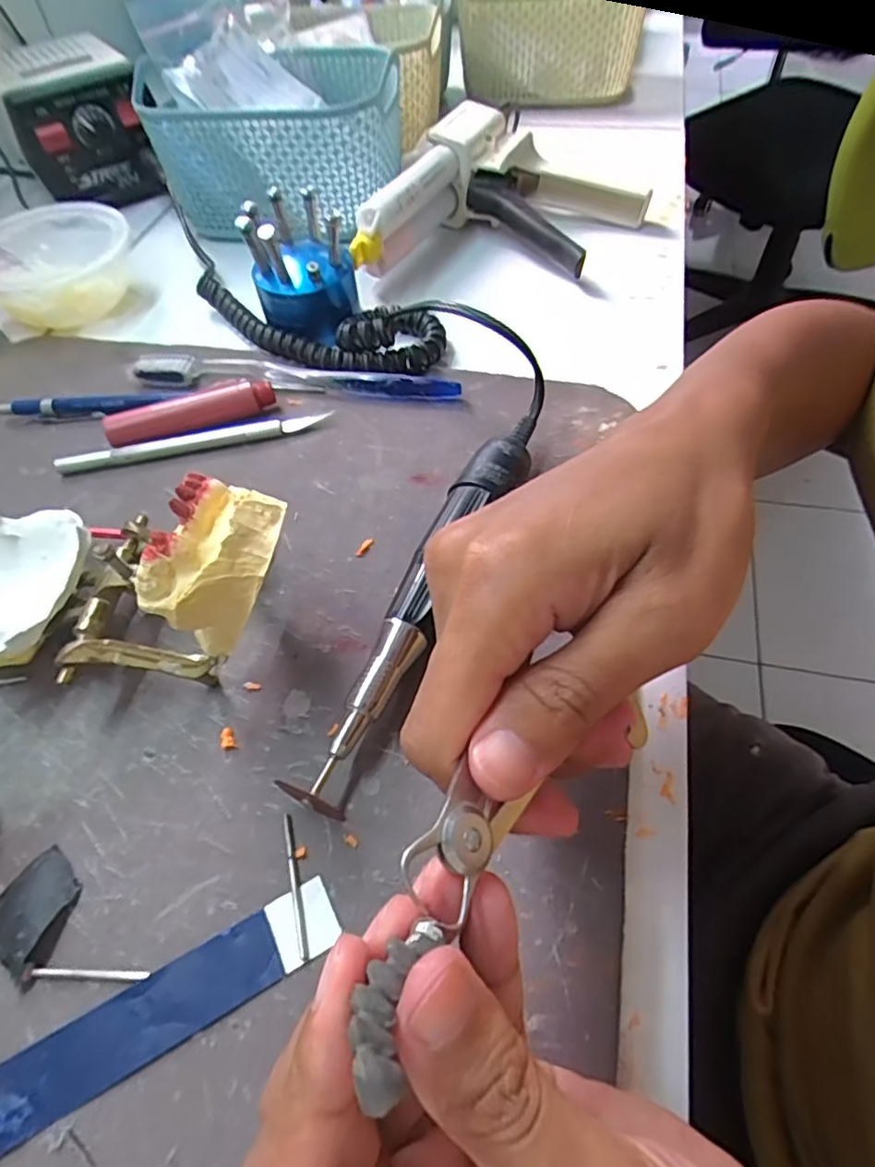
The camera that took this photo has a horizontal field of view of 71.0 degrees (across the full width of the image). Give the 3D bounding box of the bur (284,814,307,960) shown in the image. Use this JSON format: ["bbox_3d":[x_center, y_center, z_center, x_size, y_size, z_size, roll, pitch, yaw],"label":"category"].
[{"bbox_3d":[-0.046,0.096,0.198,0.004,0.004,0.044,-14,56,-7],"label":"bur"}]

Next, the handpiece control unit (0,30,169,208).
[{"bbox_3d":[-0.280,-0.364,0.486,0.083,0.078,0.109,-19,57,-10],"label":"handpiece control unit"}]

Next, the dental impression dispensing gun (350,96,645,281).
[{"bbox_3d":[0.047,-0.249,0.403,0.159,0.056,0.162,16,58,13],"label":"dental impression dispensing gun"}]

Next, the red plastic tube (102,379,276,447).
[{"bbox_3d":[-0.130,-0.091,0.324,0.086,0.017,0.016,-18,57,-9],"label":"red plastic tube"}]

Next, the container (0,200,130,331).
[{"bbox_3d":[-0.250,-0.209,0.404,0.097,0.041,0.097,-1,55,2],"label":"container"}]

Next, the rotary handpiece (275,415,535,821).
[{"bbox_3d":[-0.002,-0.002,0.249,0.027,0.029,0.194,21,59,16],"label":"rotary handpiece"}]

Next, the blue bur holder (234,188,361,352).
[{"bbox_3d":[-0.080,-0.188,0.363,0.058,0.060,0.058,-14,56,-7],"label":"blue bur holder"}]

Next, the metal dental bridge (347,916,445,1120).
[{"bbox_3d":[-0.008,0.072,0.105,0.011,0.006,0.032,9,15,9],"label":"metal dental bridge"}]

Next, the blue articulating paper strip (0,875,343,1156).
[{"bbox_3d":[-0.078,0.123,0.181,0.101,0.004,0.021,-26,58,-15],"label":"blue articulating paper strip"}]

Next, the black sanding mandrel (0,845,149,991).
[{"bbox_3d":[-0.118,0.111,0.191,0.055,0.006,0.027,34,63,23],"label":"black sanding mandrel"}]

